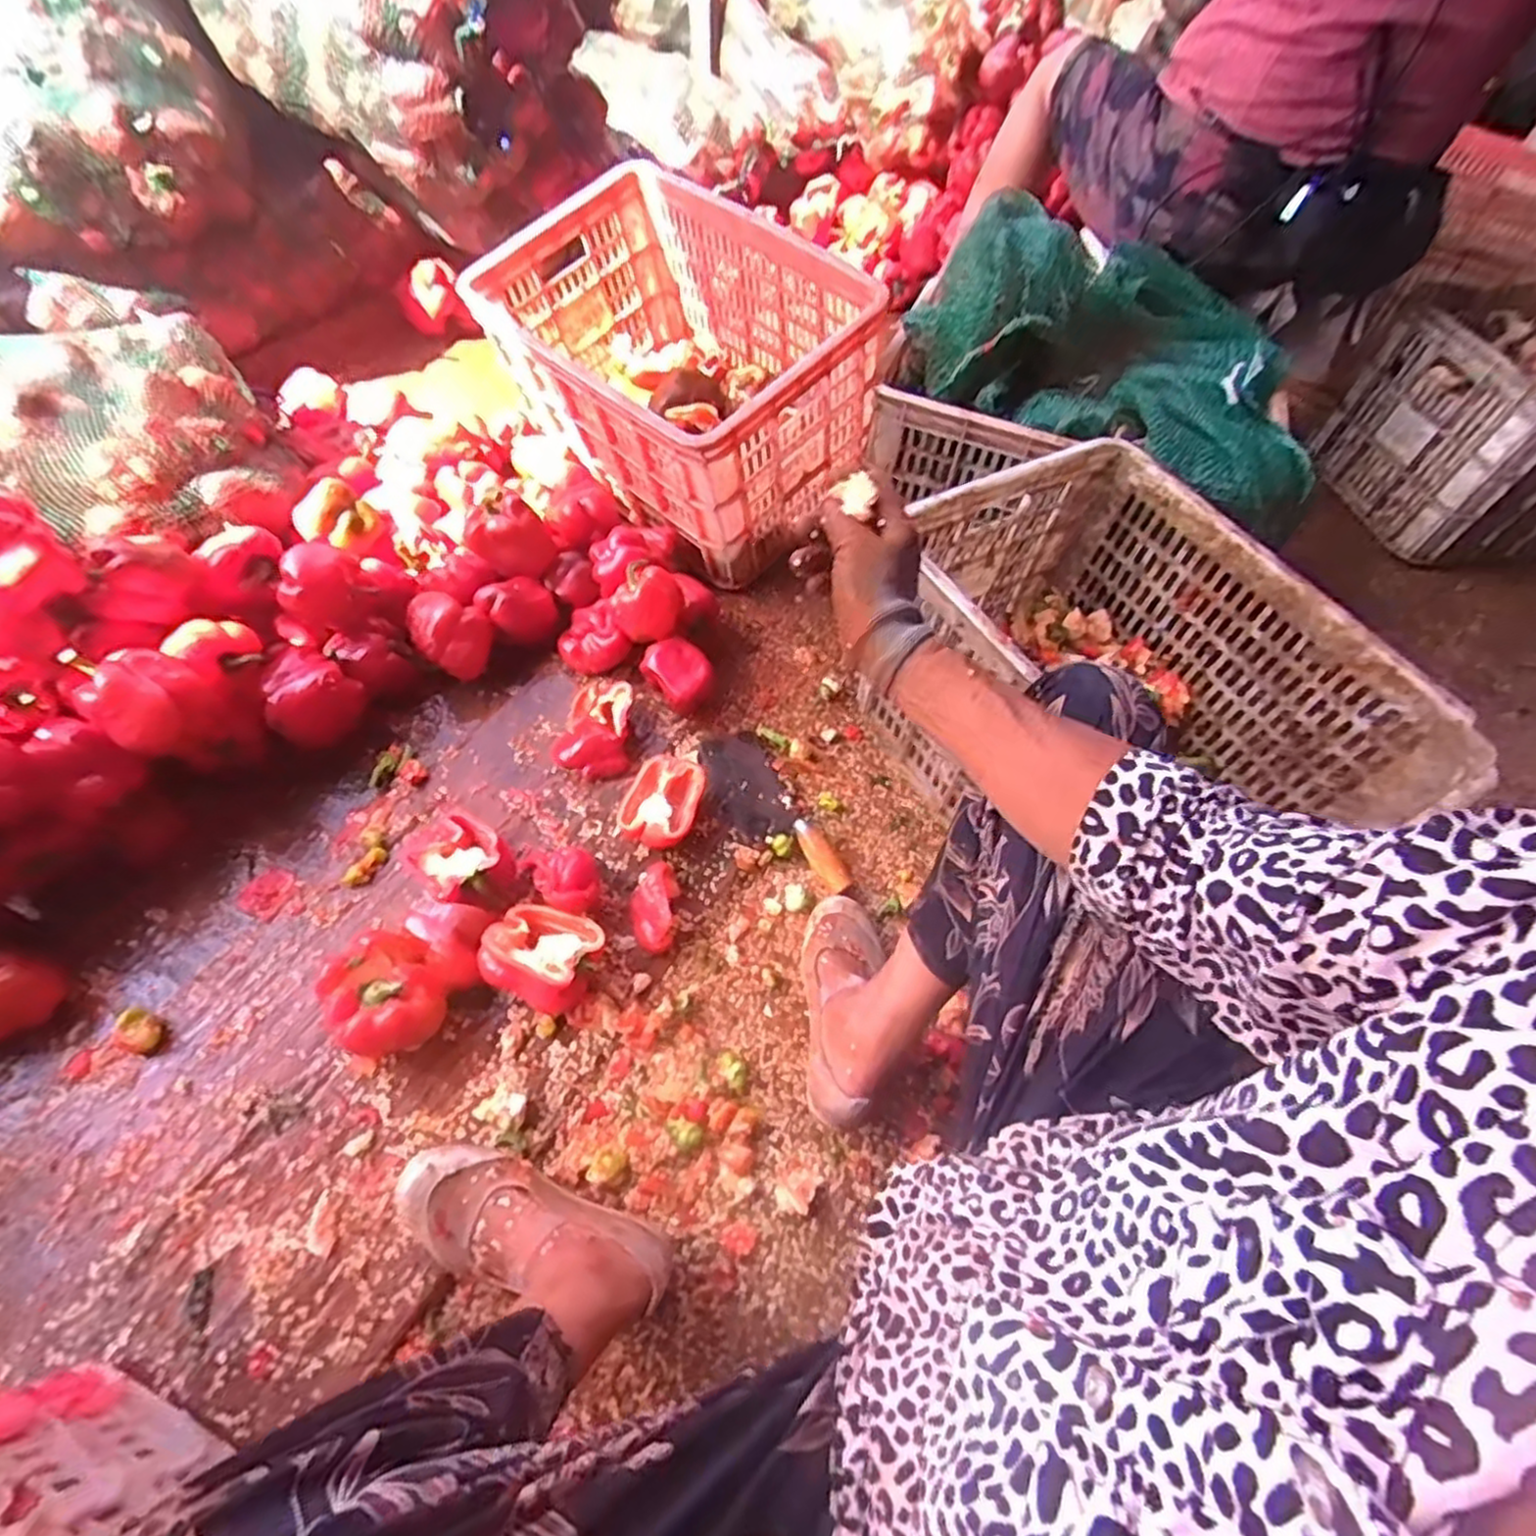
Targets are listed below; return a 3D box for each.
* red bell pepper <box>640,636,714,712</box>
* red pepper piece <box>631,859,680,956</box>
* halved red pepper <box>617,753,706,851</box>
[{"bbox_3d":[-0.114,-0.122,0.964,0.081,0.087,0.066,39,62,19],"label":"red bell pepper"},{"bbox_3d":[-0.126,0.149,0.807,0.053,0.042,0.096,4,57,-2],"label":"red pepper piece"},{"bbox_3d":[-0.122,0.037,0.880,0.091,0.047,0.108,22,58,10],"label":"halved red pepper"}]

